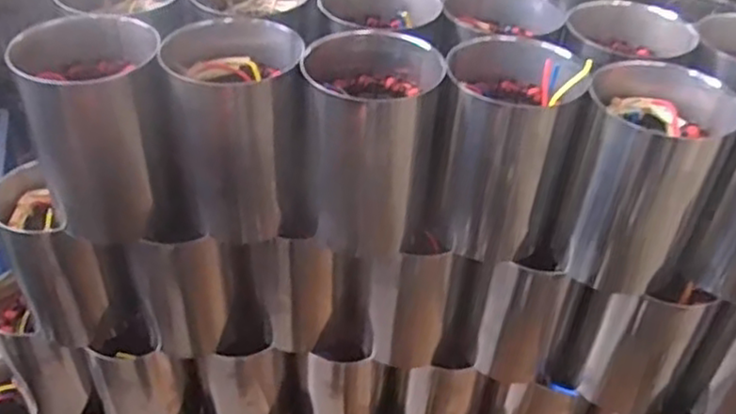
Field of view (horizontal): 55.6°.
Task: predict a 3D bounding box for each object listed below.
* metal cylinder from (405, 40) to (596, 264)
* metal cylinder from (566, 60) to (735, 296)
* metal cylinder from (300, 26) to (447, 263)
[{"bbox_3d":[0.094,-0.041,0.496,0.088,0.148,0.079,18,42,17],"label":"metal cylinder"},{"bbox_3d":[0.188,-0.021,0.485,0.085,0.146,0.081,23,44,22],"label":"metal cylinder"},{"bbox_3d":[0.001,-0.046,0.504,0.088,0.146,0.078,4,40,1],"label":"metal cylinder"}]

